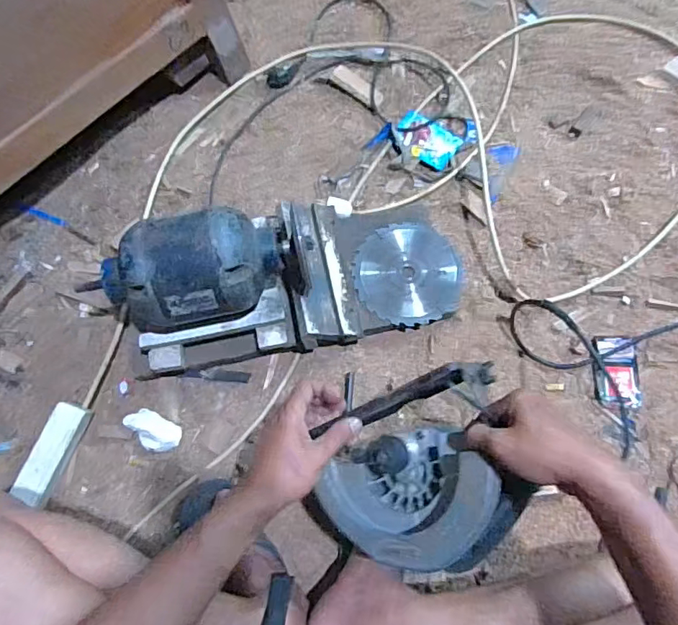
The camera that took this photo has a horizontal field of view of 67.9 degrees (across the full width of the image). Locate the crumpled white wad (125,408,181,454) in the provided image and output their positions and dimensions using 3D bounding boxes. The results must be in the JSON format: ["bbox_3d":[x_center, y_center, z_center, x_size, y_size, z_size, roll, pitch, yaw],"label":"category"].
[{"bbox_3d":[-0.275,0.174,0.740,0.082,0.015,0.047,26,73,11],"label":"crumpled white wad"}]

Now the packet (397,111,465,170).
[{"bbox_3d":[0.153,-0.304,0.881,0.113,0.010,0.078,35,75,14],"label":"packet"}]

